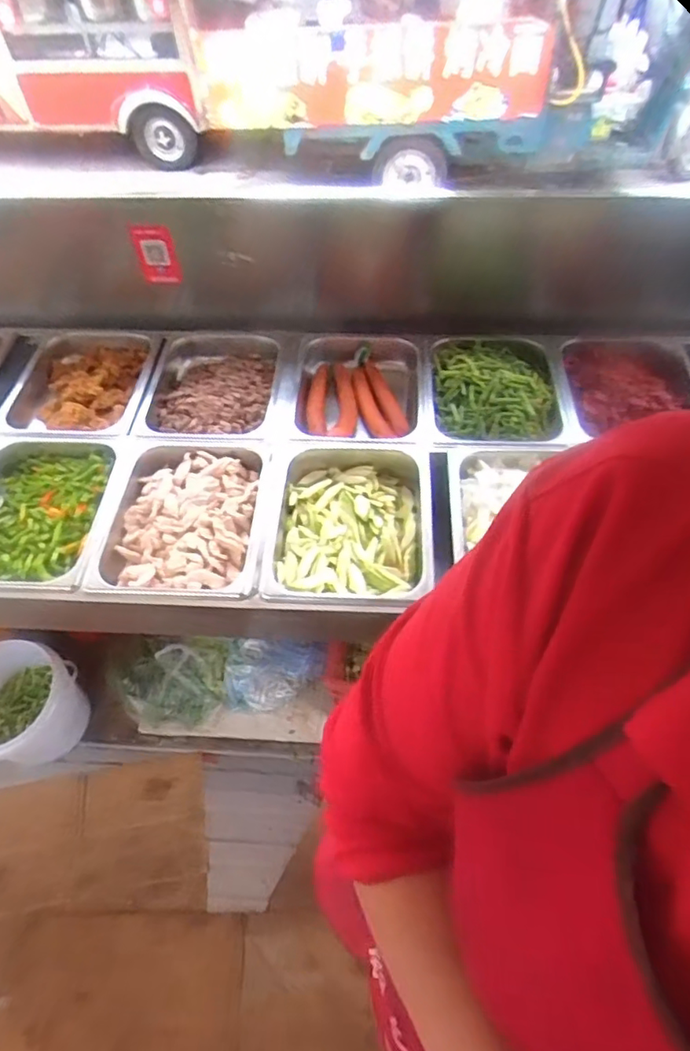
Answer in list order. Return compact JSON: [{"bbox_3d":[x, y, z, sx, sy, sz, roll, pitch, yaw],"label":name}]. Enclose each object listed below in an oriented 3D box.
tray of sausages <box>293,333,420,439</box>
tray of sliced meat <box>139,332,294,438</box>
[{"bbox_3d":[0.026,-0.276,1.202,0.252,0.069,0.317,3,53,5],"label":"tray of sausages"},{"bbox_3d":[-0.262,-0.291,1.219,0.299,0.074,0.353,1,53,3],"label":"tray of sliced meat"}]

